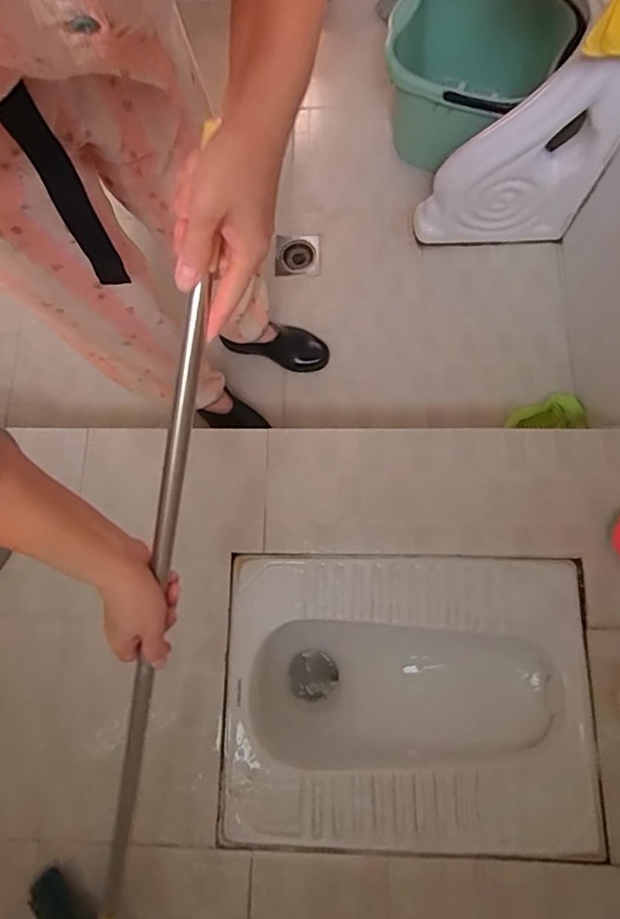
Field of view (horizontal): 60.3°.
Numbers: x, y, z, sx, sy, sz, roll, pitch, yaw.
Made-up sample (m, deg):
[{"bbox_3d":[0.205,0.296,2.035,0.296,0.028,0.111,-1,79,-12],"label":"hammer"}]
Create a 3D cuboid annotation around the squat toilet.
[{"bbox_3d":[0.138,0.367,0.865,0.517,0.212,0.394,0,75,3],"label":"squat toilet"}]

